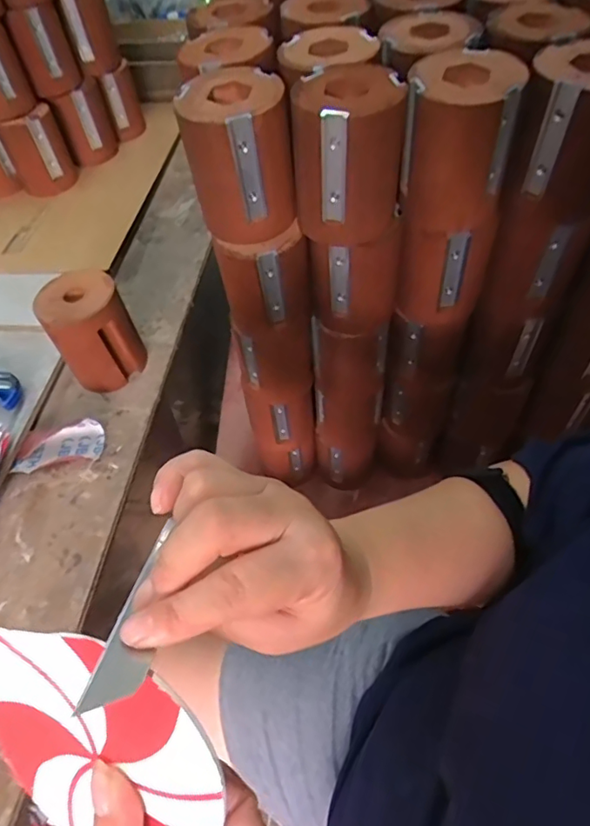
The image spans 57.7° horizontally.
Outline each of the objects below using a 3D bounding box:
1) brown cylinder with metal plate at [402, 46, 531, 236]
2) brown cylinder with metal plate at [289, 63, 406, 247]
[{"bbox_3d":[0.121,-0.202,0.407,0.076,0.107,0.073,2,53,6],"label":"brown cylinder with metal plate"},{"bbox_3d":[0.039,-0.193,0.405,0.080,0.100,0.081,2,53,6],"label":"brown cylinder with metal plate"}]

